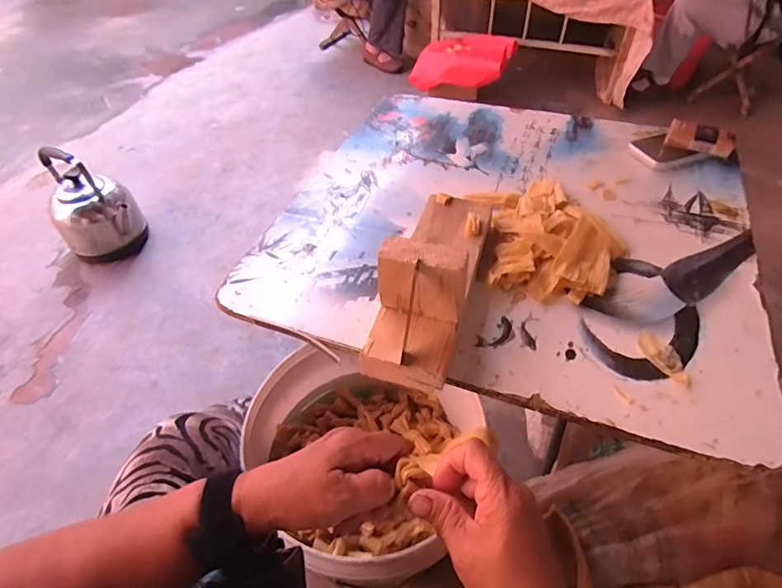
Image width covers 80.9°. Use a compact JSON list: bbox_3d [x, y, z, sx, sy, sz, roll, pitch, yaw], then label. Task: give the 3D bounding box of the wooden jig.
[{"bbox_3d":[0.049,-0.037,0.505,0.081,0.109,0.266,12,49,14],"label":"wooden jig"}]

